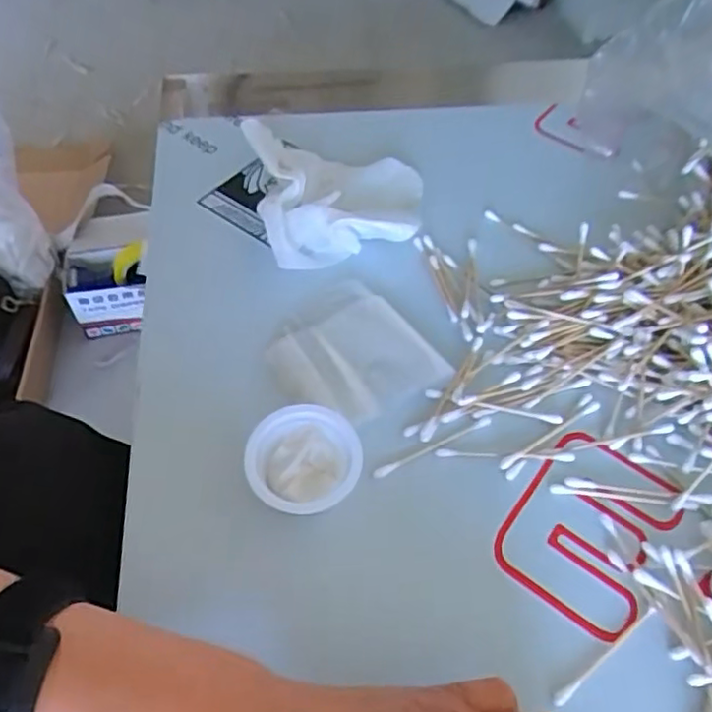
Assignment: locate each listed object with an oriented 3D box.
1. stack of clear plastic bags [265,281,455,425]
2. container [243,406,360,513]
[{"bbox_3d":[-0.002,0.000,0.360,0.075,0.008,0.083,-33,62,-21],"label":"stack of clear plastic bags"},{"bbox_3d":[-0.025,0.054,0.311,0.053,0.028,0.052,0,55,-1],"label":"container"}]

